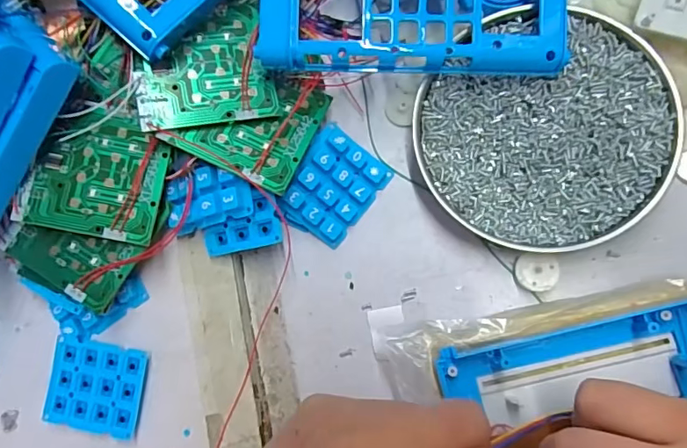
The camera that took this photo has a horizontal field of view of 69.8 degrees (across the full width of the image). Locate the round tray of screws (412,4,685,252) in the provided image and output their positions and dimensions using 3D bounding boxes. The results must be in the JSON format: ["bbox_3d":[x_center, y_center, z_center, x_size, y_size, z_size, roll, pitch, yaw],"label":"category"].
[{"bbox_3d":[0.109,-0.053,0.275,0.132,0.019,0.130,-1,82,8],"label":"round tray of screws"}]

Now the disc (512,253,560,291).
[{"bbox_3d":[0.108,0.027,0.275,0.022,0.009,0.020,-1,82,8],"label":"disc"}]

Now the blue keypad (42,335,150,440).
[{"bbox_3d":[-0.146,0.096,0.291,0.057,0.010,0.051,8,84,9],"label":"blue keypad"}]

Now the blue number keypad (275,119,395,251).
[{"bbox_3d":[-0.005,-0.022,0.291,0.048,0.010,0.058,39,82,-11],"label":"blue number keypad"}]

